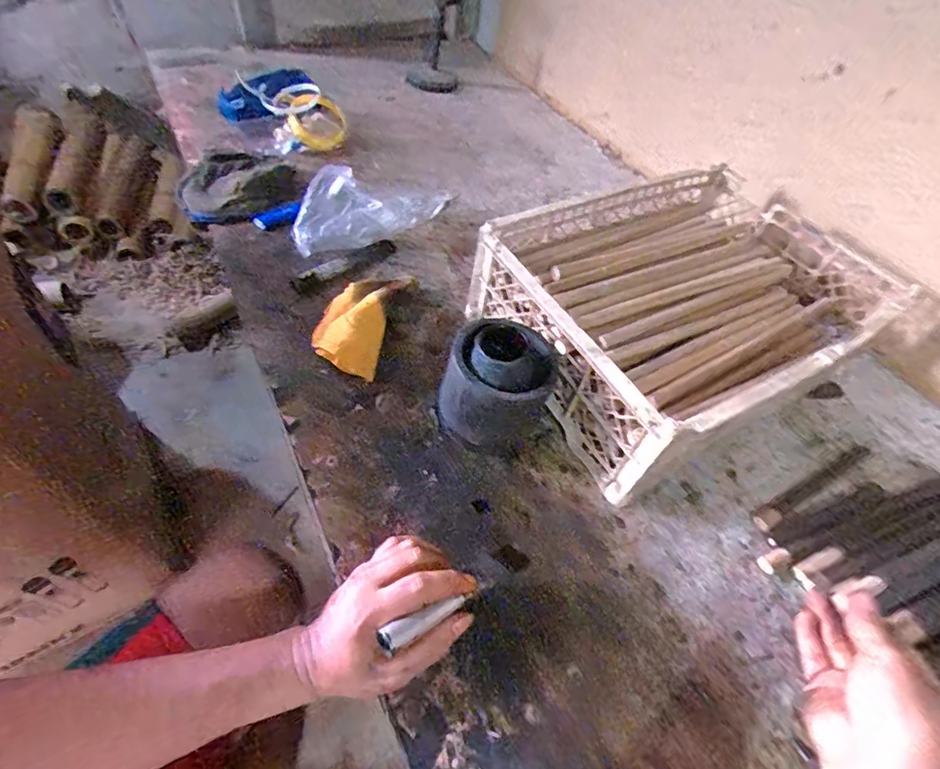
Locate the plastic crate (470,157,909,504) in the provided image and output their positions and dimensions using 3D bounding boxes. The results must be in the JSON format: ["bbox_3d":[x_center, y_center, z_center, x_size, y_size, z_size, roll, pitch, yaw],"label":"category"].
[{"bbox_3d":[0.259,-0.097,0.615,0.426,0.134,0.313,-24,57,-24],"label":"plastic crate"}]

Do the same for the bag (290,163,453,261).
[{"bbox_3d":[-0.145,-0.246,0.713,0.209,0.100,0.095,-14,54,-19],"label":"bag"}]

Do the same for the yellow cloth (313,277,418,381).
[{"bbox_3d":[-0.129,-0.086,0.605,0.089,0.045,0.176,17,50,5],"label":"yellow cloth"}]

